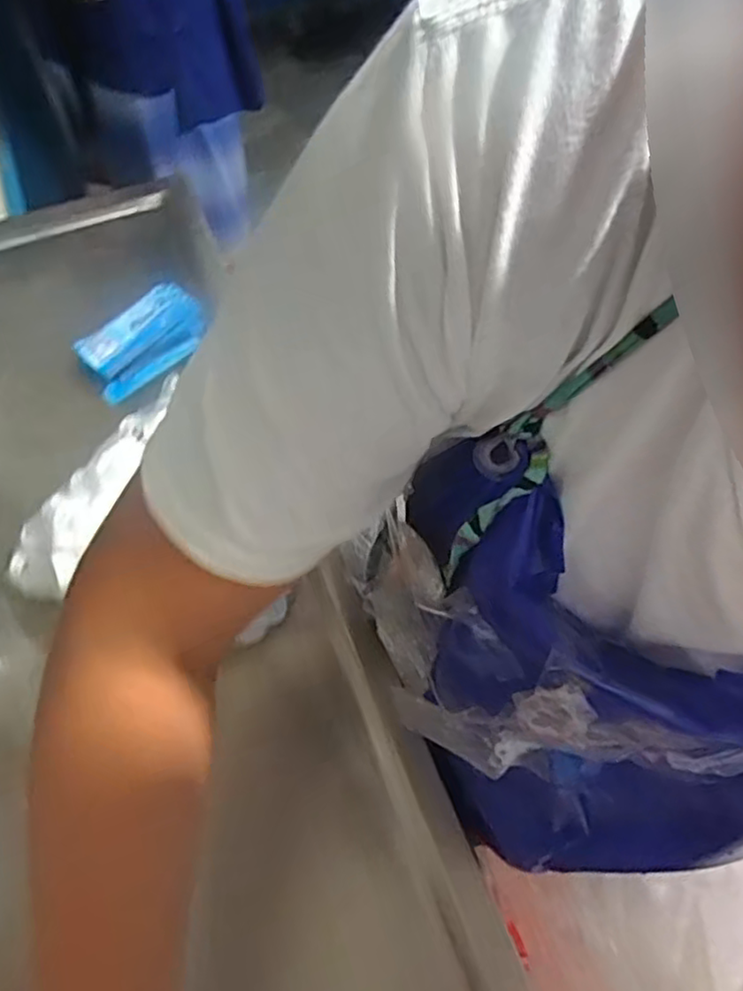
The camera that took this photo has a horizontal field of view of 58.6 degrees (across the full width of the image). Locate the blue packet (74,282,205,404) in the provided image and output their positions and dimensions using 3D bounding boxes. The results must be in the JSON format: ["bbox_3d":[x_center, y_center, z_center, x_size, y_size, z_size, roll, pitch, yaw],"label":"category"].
[{"bbox_3d":[-0.217,-0.145,0.644,0.128,0.056,0.057,-40,70,-19],"label":"blue packet"}]

